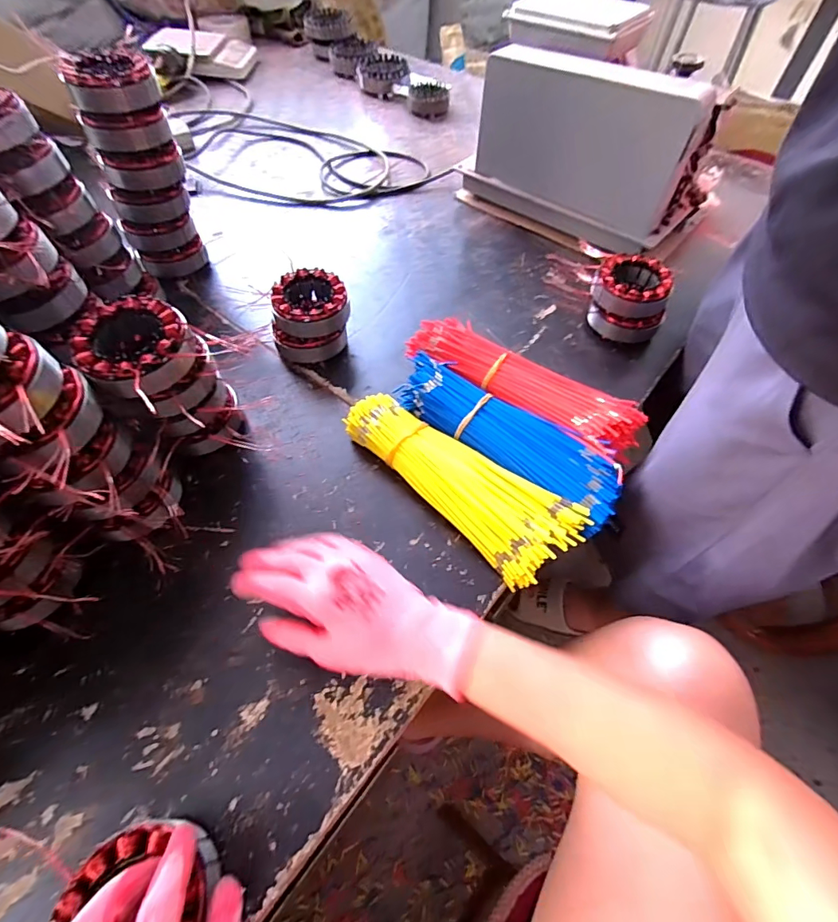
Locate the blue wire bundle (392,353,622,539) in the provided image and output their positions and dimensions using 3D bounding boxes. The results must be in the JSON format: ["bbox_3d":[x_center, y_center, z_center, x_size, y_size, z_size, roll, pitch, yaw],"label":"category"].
[{"bbox_3d":[0.085,-0.027,0.474,0.254,0.050,0.081,34,63,21],"label":"blue wire bundle"}]

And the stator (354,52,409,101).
[{"bbox_3d":[-0.082,-0.870,1.043,0.117,0.049,0.143,-5,57,-3],"label":"stator"}]

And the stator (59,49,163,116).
[{"bbox_3d":[-0.327,-0.402,0.491,0.089,0.037,0.070,-21,59,-14],"label":"stator"}]

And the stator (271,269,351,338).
[{"bbox_3d":[-0.127,-0.181,0.535,0.084,0.040,0.077,1,56,-1],"label":"stator"}]

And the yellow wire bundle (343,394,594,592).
[{"bbox_3d":[0.032,0.018,0.450,0.251,0.043,0.086,35,63,21],"label":"yellow wire bundle"}]

